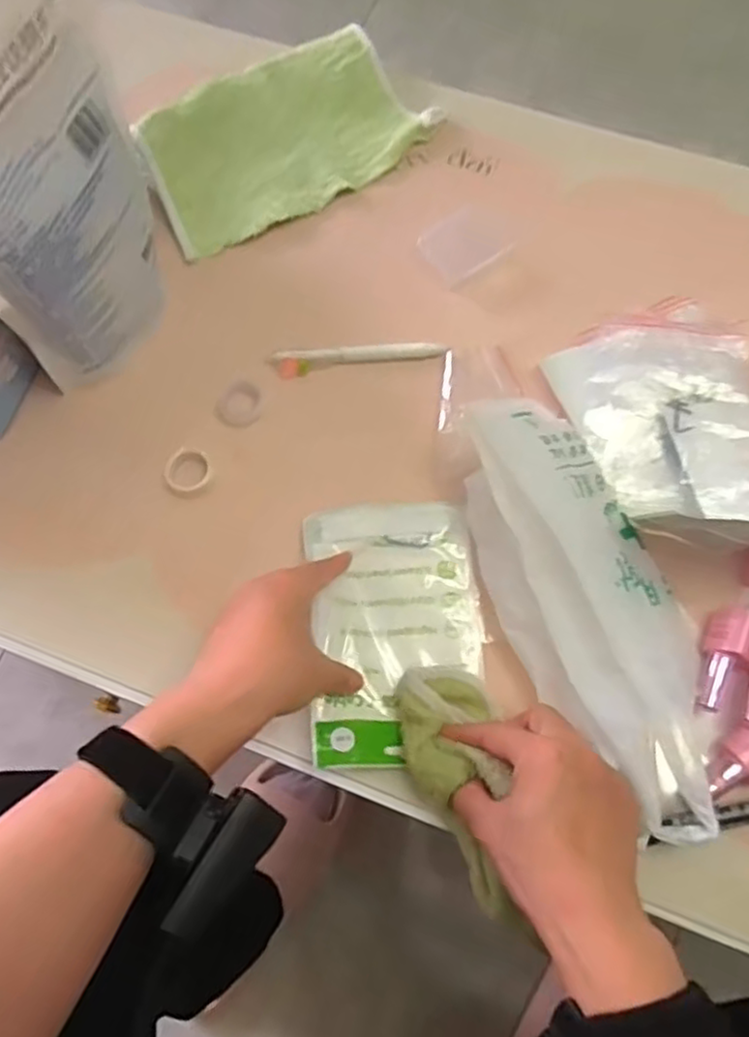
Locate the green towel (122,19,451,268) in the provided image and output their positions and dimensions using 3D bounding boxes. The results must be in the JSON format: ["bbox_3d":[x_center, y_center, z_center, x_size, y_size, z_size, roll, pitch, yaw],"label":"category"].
[{"bbox_3d":[-0.082,-0.336,0.600,0.245,0.042,0.137,-33,73,-10],"label":"green towel"}]

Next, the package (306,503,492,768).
[{"bbox_3d":[0.016,0.069,0.459,0.114,0.027,0.173,-5,71,-1],"label":"package"}]

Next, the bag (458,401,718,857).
[{"bbox_3d":[0.139,0.054,0.439,0.106,0.061,0.282,-16,71,-5],"label":"bag"}]

